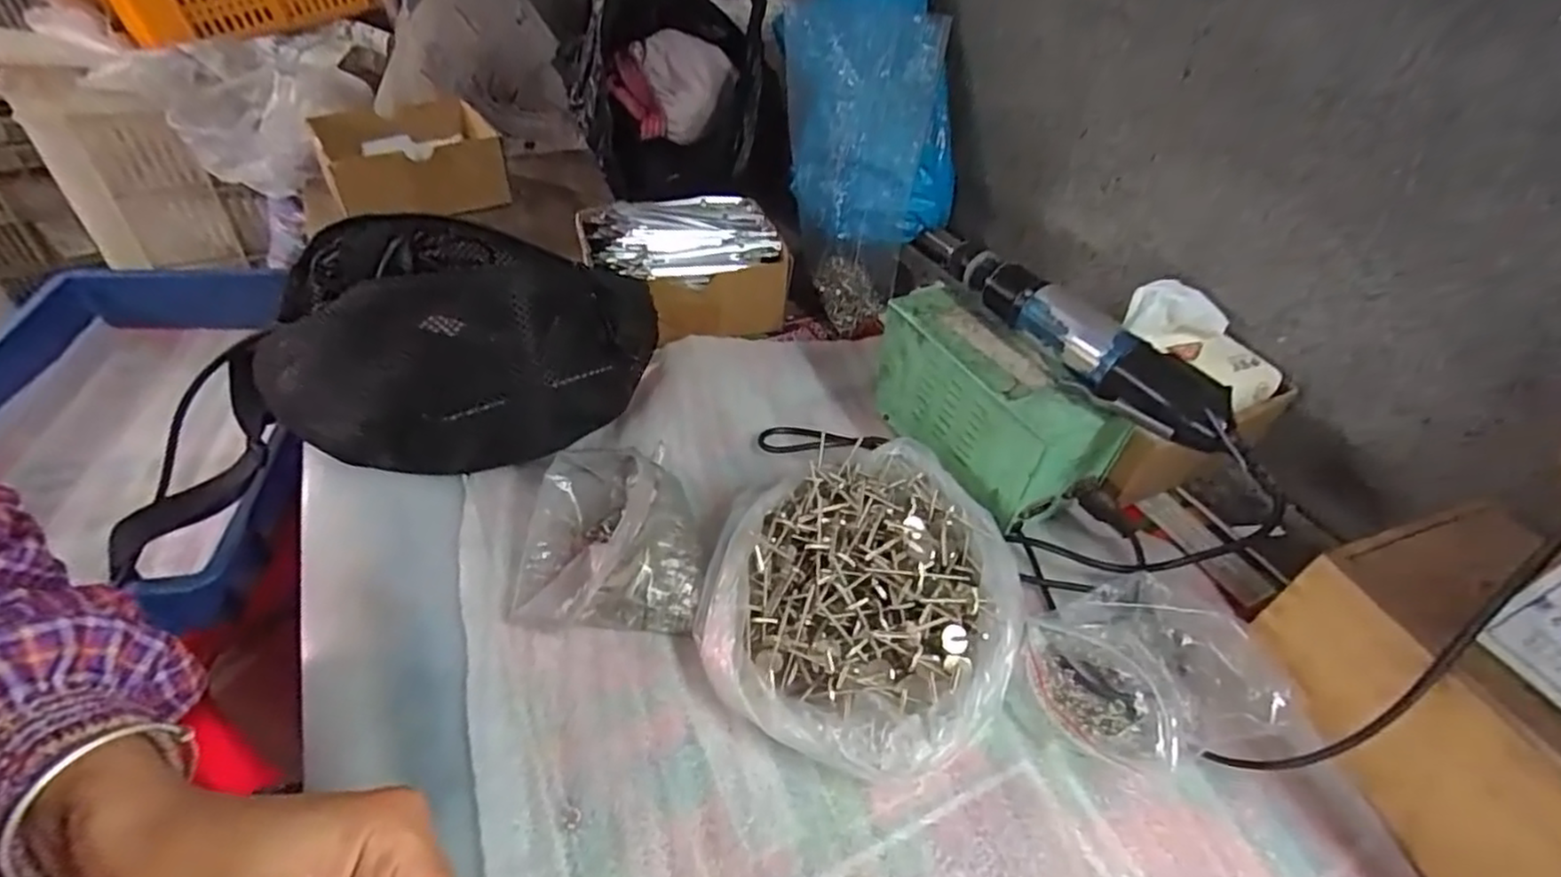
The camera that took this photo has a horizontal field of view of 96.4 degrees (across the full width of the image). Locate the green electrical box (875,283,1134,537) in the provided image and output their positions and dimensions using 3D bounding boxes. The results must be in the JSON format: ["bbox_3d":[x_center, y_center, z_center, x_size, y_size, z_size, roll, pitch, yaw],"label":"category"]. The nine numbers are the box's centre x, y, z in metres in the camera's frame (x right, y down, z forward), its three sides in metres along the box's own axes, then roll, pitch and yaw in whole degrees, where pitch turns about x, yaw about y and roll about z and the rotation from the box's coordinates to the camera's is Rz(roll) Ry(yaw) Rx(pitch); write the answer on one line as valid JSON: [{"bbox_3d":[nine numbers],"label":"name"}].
[{"bbox_3d":[0.136,-0.022,0.484,0.079,0.095,0.162,-25,51,-27],"label":"green electrical box"}]

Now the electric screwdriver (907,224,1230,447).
[{"bbox_3d":[0.169,-0.071,0.442,0.034,0.040,0.237,-29,53,-29],"label":"electric screwdriver"}]

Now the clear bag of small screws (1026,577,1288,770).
[{"bbox_3d":[0.199,0.126,0.380,0.114,0.037,0.096,-10,46,-14],"label":"clear bag of small screws"}]

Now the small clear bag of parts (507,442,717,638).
[{"bbox_3d":[-0.099,0.057,0.415,0.107,0.038,0.108,3,44,-2],"label":"small clear bag of parts"}]

